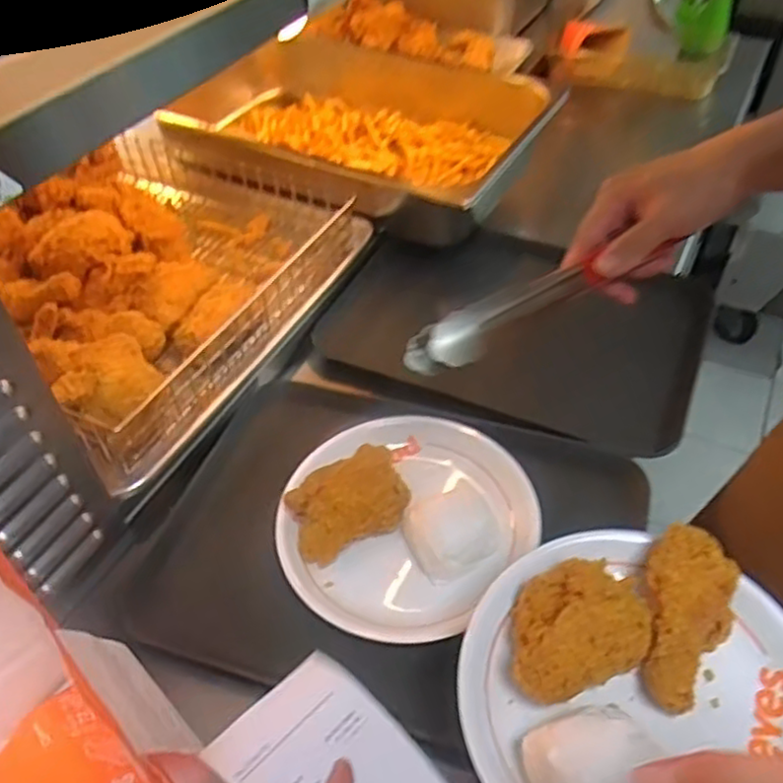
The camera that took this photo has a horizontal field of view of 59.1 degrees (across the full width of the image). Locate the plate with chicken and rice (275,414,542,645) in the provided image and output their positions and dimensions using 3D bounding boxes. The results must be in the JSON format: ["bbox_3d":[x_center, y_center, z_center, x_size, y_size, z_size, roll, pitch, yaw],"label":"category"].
[{"bbox_3d":[0.011,0.105,0.603,0.207,0.049,0.218,-1,47,1],"label":"plate with chicken and rice"}]

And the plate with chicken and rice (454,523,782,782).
[{"bbox_3d":[0.145,0.177,0.426,0.195,0.066,0.208,-1,47,1],"label":"plate with chicken and rice"}]

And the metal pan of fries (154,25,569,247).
[{"bbox_3d":[-0.047,-0.352,0.948,0.444,0.096,0.335,23,52,22],"label":"metal pan of fries"}]

